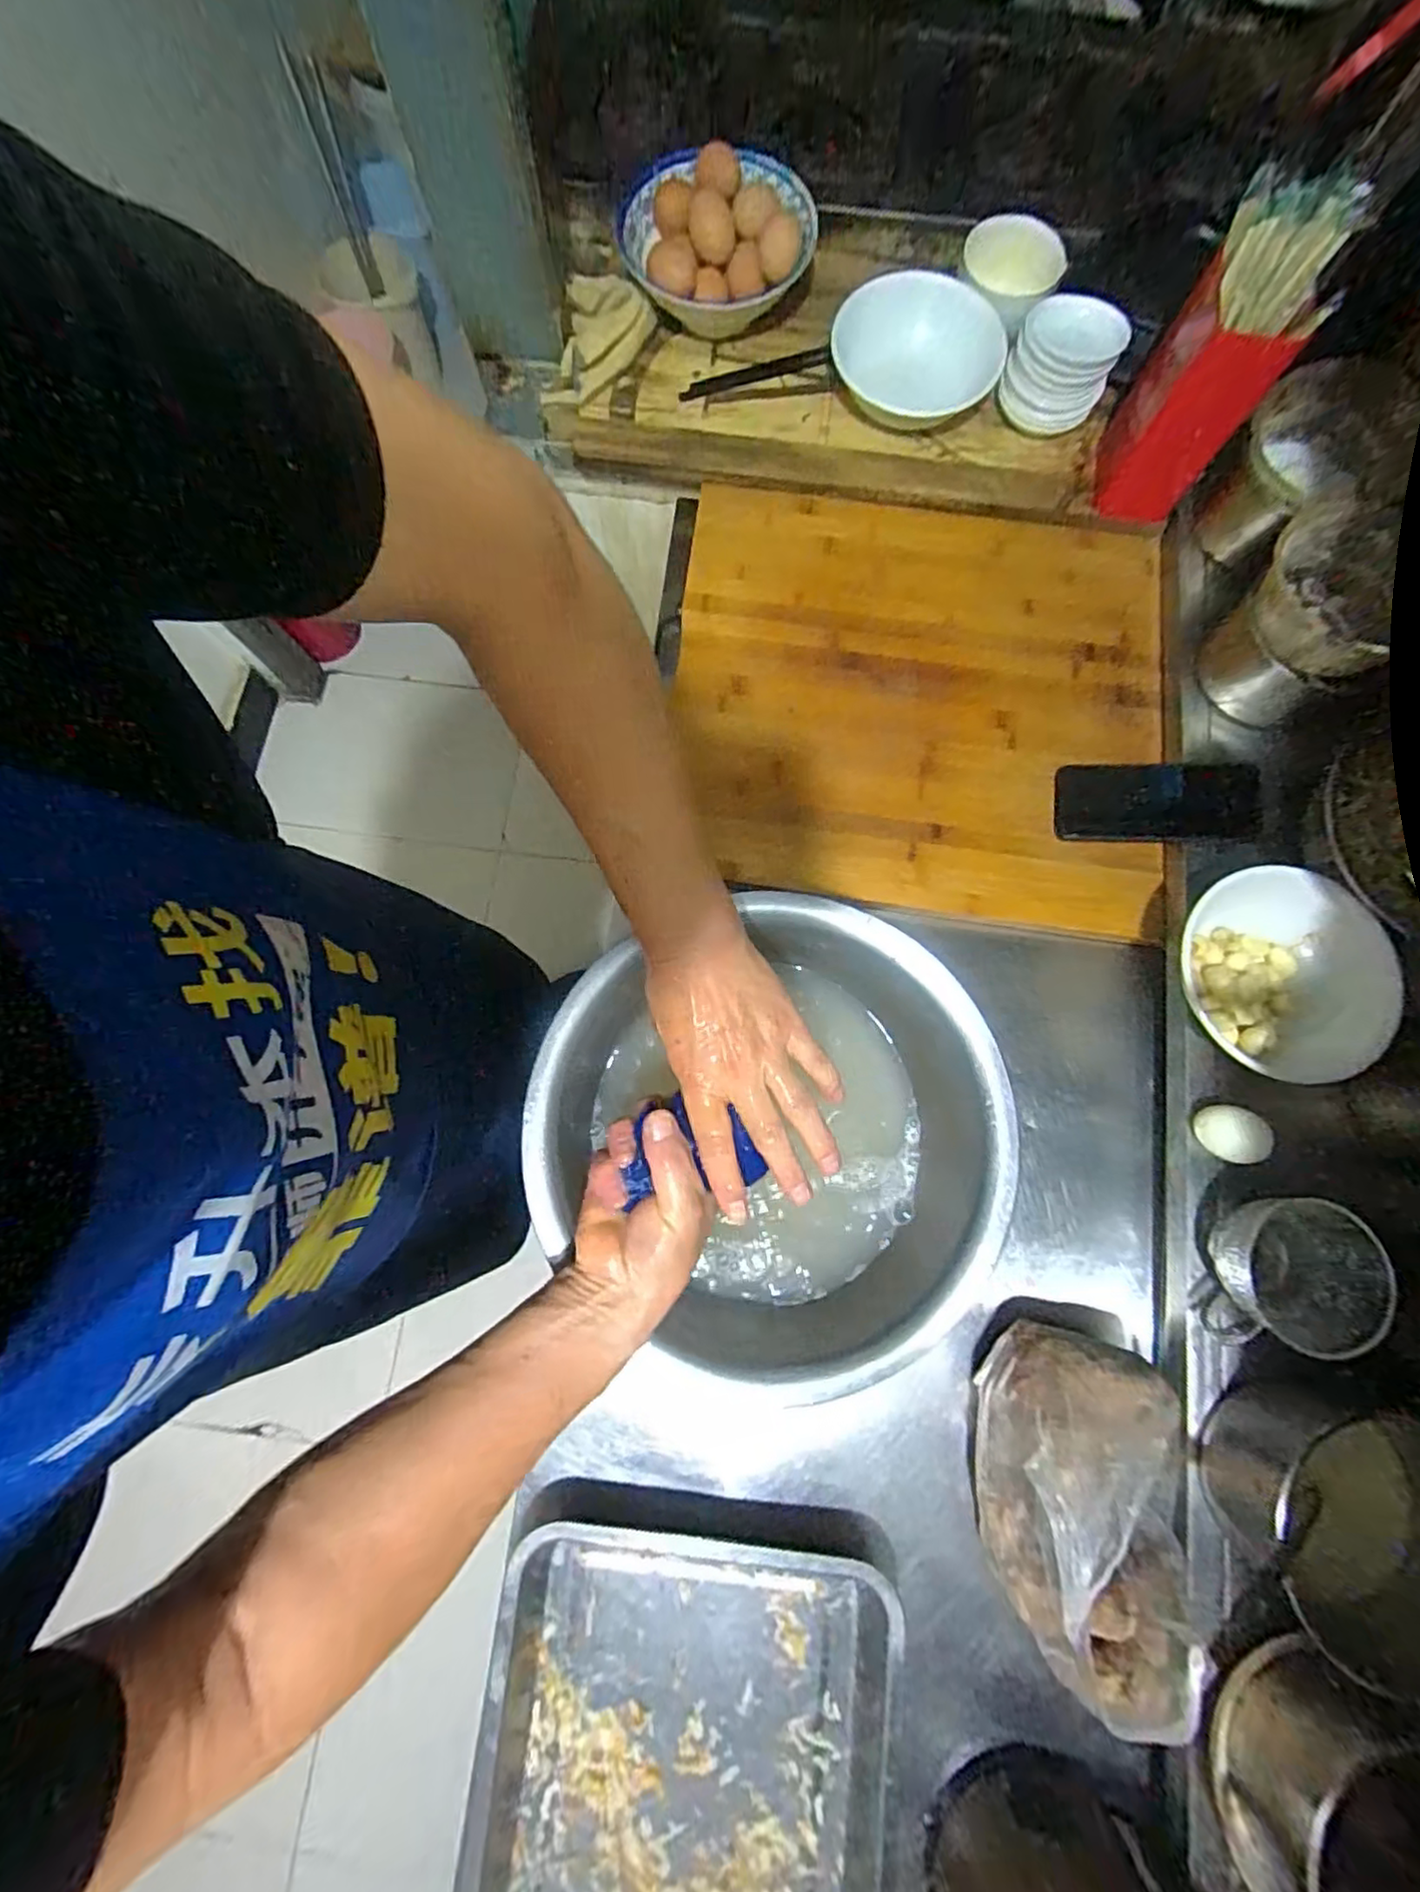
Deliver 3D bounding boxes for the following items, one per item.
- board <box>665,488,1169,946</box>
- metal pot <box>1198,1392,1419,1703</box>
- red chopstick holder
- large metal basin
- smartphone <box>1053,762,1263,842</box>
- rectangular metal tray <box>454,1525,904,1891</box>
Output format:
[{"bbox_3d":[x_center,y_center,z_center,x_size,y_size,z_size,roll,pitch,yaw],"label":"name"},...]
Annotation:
[{"bbox_3d":[0.206,-0.252,0.660,0.478,0.025,0.440,8,80,0],"label":"board"},{"bbox_3d":[0.434,0.385,0.452,0.153,0.083,0.138,-44,82,-8],"label":"metal pot"},{"bbox_3d":[0.443,-0.514,0.598,0.090,0.239,0.094,17,80,2],"label":"red chopstick holder"},{"bbox_3d":[0.040,0.147,0.533,0.358,0.108,0.331,0,80,-1],"label":"large metal basin"},{"bbox_3d":[0.415,-0.136,0.619,0.162,0.014,0.075,4,79,20],"label":"smartphone"},{"bbox_3d":[-0.024,0.647,0.478,0.300,0.050,0.389,7,79,0],"label":"rectangular metal tray"}]

